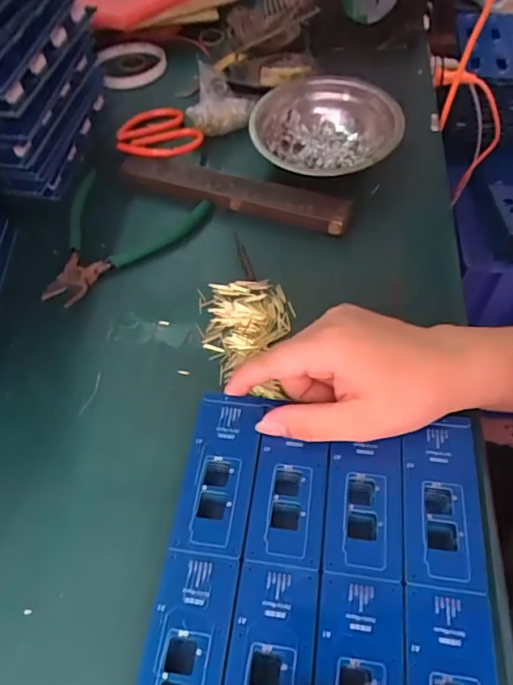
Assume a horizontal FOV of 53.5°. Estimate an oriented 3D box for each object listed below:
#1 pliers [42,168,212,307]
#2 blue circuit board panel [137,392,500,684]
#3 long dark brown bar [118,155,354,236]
[{"bbox_3d":[-0.127,-0.097,0.420,0.106,0.011,0.145,39,64,24],"label":"pliers"},{"bbox_3d":[0.033,0.114,0.256,0.158,0.011,0.177,7,56,5],"label":"blue circuit board panel"},{"bbox_3d":[-0.020,-0.126,0.431,0.198,0.023,0.030,16,58,11],"label":"long dark brown bar"}]

